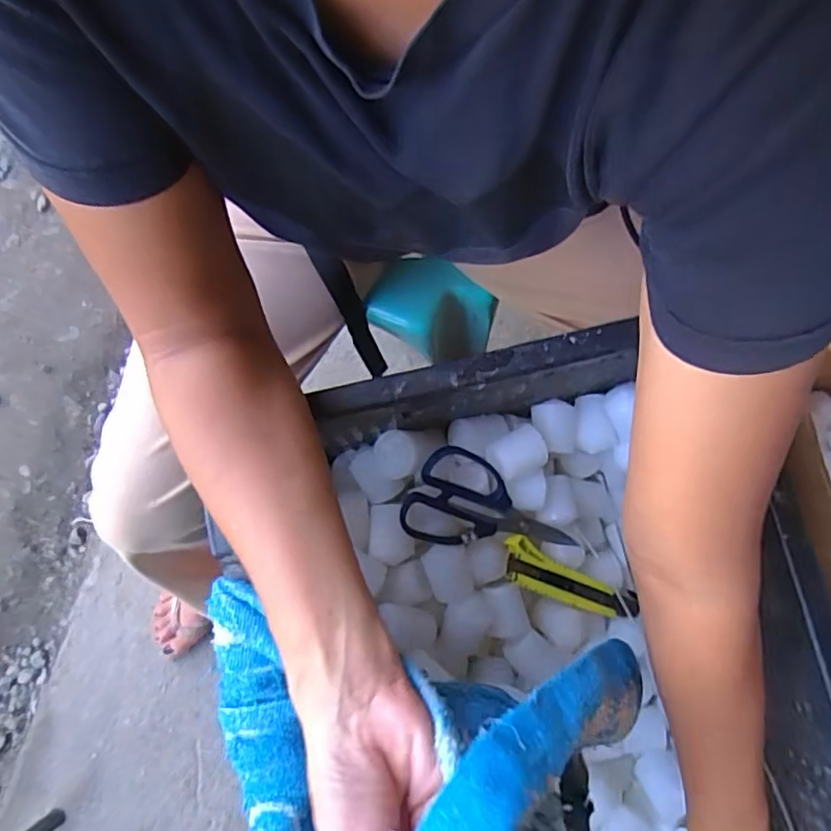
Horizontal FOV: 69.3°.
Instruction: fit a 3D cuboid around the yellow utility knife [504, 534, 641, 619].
[{"bbox_3d":[0.135,0.149,0.536,0.141,0.016,0.036,28,79,-19],"label":"yellow utility knife"}]

